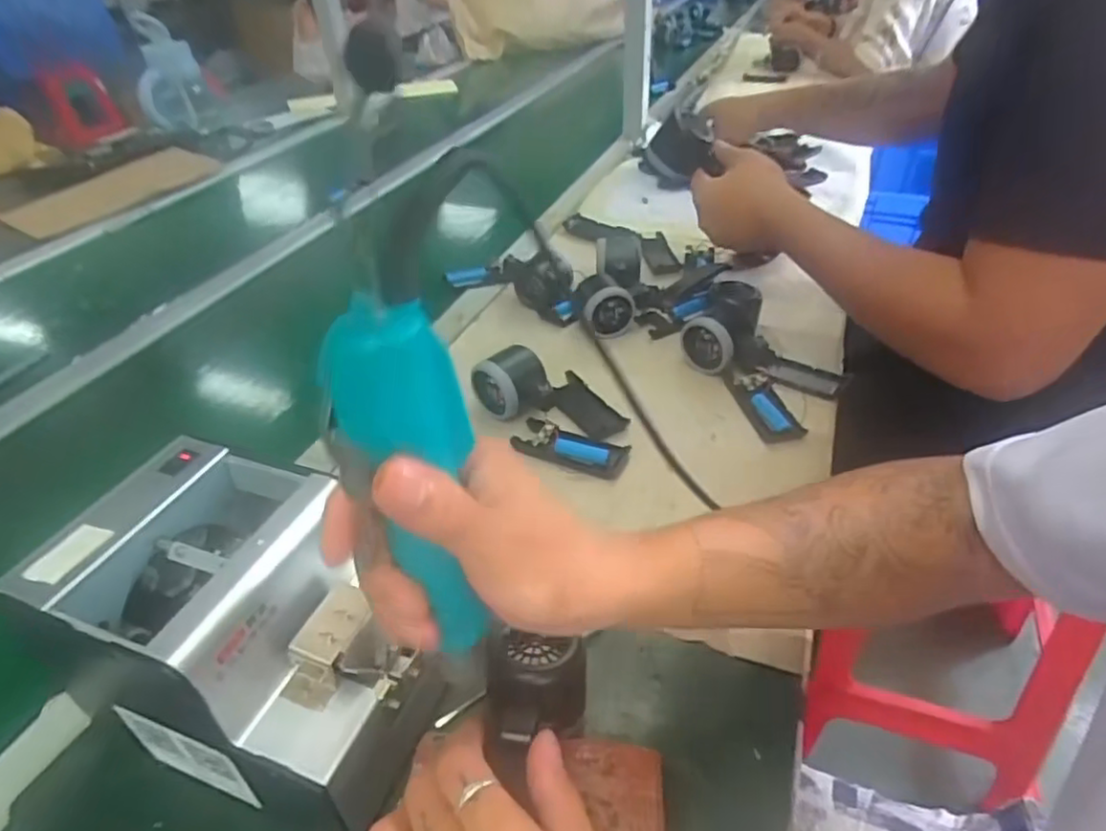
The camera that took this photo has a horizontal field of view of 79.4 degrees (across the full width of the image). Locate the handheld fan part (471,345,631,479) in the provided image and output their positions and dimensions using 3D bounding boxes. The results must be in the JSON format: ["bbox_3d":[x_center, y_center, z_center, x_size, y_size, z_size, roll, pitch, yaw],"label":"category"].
[{"bbox_3d":[0.011,-0.012,0.605,0.106,0.049,0.158,-28,45,-28],"label":"handheld fan part"}]

